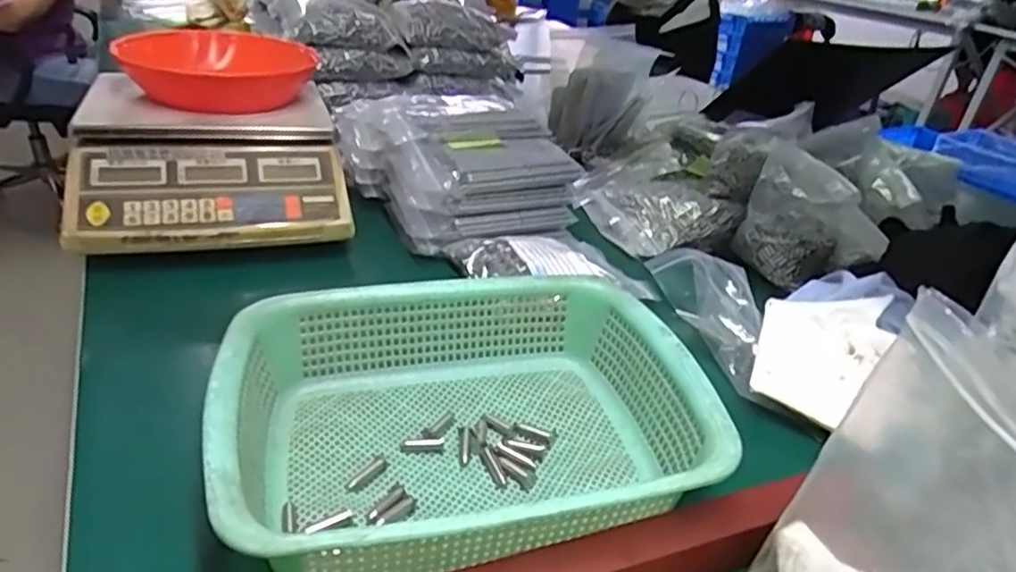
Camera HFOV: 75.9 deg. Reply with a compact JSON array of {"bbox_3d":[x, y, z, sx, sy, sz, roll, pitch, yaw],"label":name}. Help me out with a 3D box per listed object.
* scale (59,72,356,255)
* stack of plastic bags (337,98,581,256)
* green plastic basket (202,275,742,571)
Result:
[{"bbox_3d":[-0.314,-0.133,0.708,0.246,0.124,0.241,-6,33,-19],"label":"scale"},{"bbox_3d":[-0.065,-0.148,0.766,0.204,0.110,0.223,-14,36,-29],"label":"stack of plastic bags"},{"bbox_3d":[-0.028,0.087,0.428,0.290,0.081,0.215,-5,31,-15],"label":"green plastic basket"}]

